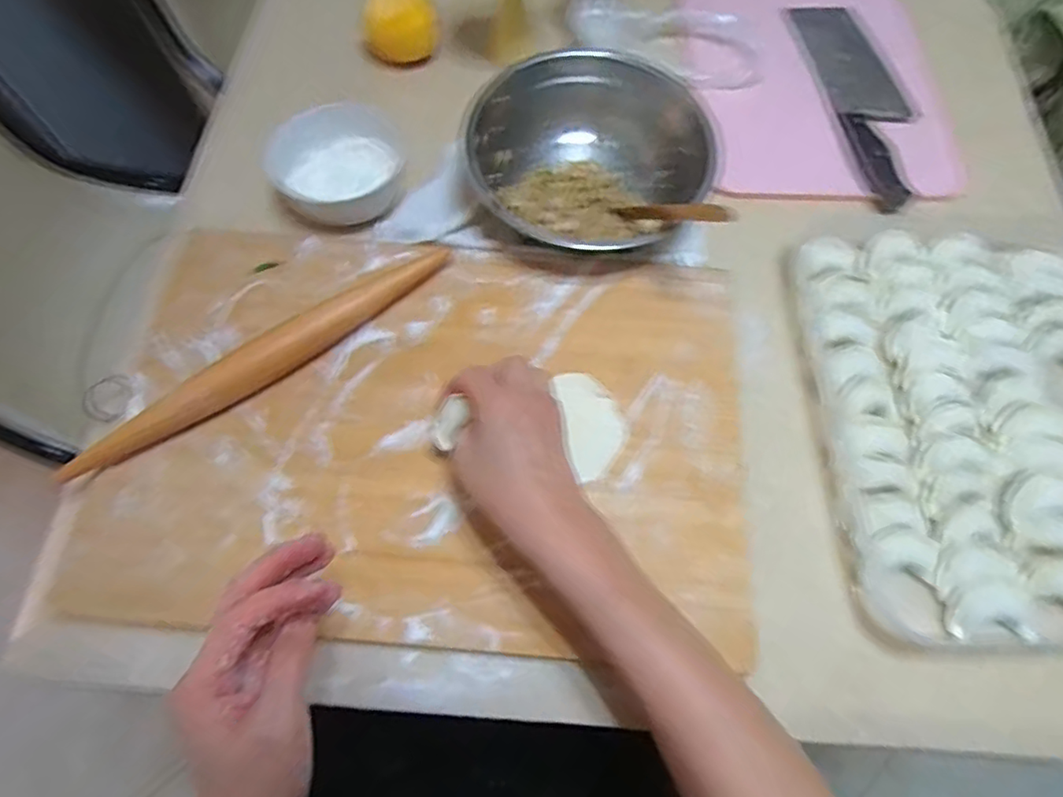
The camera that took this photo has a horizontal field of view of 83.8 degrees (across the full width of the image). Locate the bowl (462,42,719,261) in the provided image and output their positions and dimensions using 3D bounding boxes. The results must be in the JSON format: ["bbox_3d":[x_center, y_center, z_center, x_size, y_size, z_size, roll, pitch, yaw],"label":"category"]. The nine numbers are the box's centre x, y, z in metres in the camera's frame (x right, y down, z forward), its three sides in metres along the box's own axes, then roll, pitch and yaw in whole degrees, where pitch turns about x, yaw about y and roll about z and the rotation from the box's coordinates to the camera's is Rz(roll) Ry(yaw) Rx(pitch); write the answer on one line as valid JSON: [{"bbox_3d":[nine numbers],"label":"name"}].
[{"bbox_3d":[0.047,-0.206,0.504,0.193,0.071,0.169,-11,68,-6],"label":"bowl"}]

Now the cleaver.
[{"bbox_3d":[0.334,-0.305,0.595,0.076,0.023,0.290,-4,67,-3],"label":"cleaver"}]

